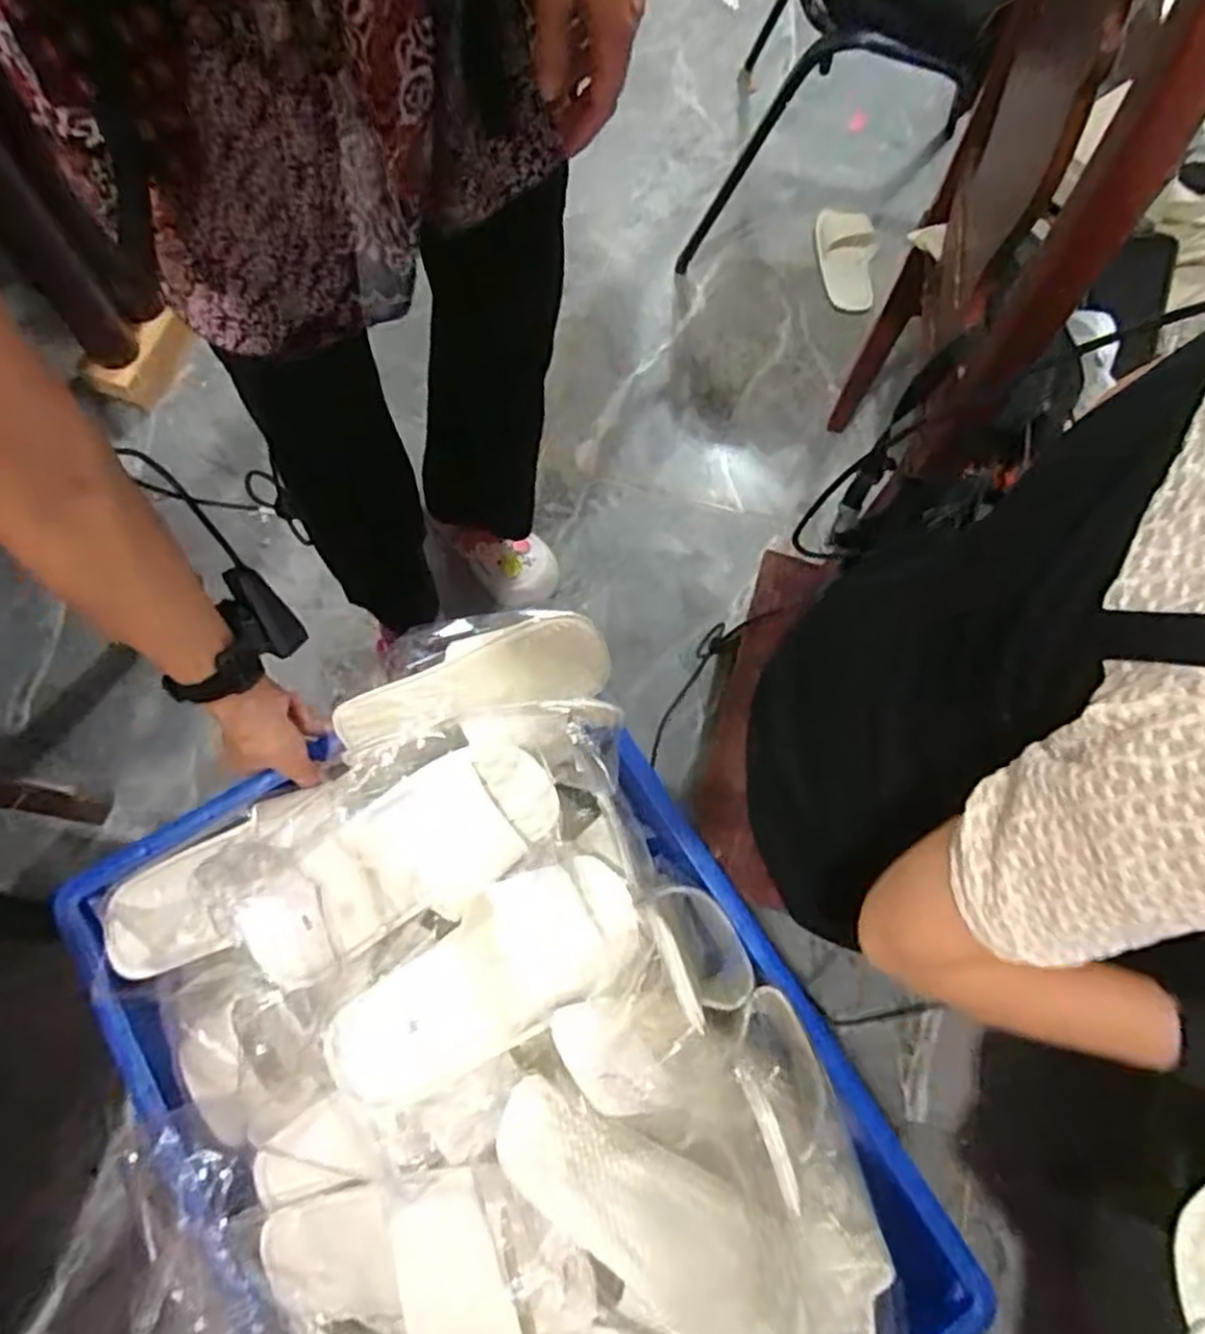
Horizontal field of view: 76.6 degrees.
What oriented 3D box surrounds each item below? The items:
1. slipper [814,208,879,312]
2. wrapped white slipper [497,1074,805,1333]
[{"bbox_3d":[0.445,-0.742,1.386,0.093,0.048,0.221,0,72,0],"label":"slipper"},{"bbox_3d":[0.020,0.360,0.481,0.232,0.100,0.070,40,115,-6],"label":"wrapped white slipper"}]

